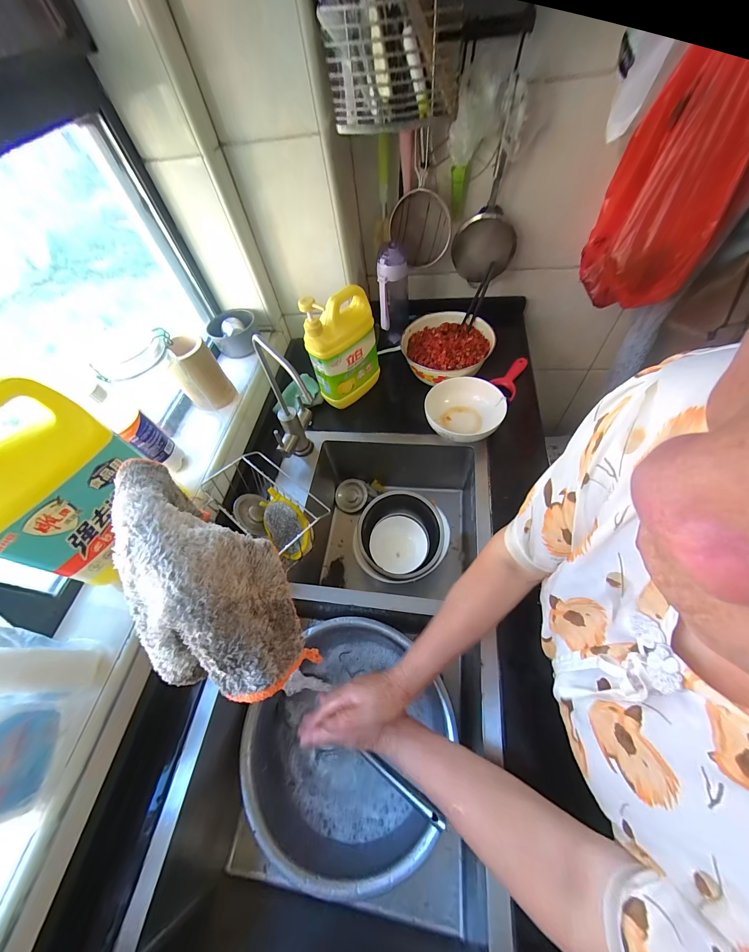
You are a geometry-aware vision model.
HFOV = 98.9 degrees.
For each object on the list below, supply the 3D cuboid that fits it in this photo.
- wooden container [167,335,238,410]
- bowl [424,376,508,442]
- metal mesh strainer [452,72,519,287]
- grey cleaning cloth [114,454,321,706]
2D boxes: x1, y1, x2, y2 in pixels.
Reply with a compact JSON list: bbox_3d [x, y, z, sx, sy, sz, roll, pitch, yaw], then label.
[{"bbox_3d":[-0.332,-0.197,0.614,0.077,0.127,0.092,-29,60,-15],"label":"wooden container"},{"bbox_3d":[0.183,-0.127,0.657,0.143,0.067,0.144,-1,57,2],"label":"bowl"},{"bbox_3d":[0.243,-0.559,0.664,0.125,0.297,0.063,24,61,17],"label":"metal mesh strainer"},{"bbox_3d":[-0.134,0.067,0.256,0.081,0.098,0.209,-35,62,-18],"label":"grey cleaning cloth"}]

